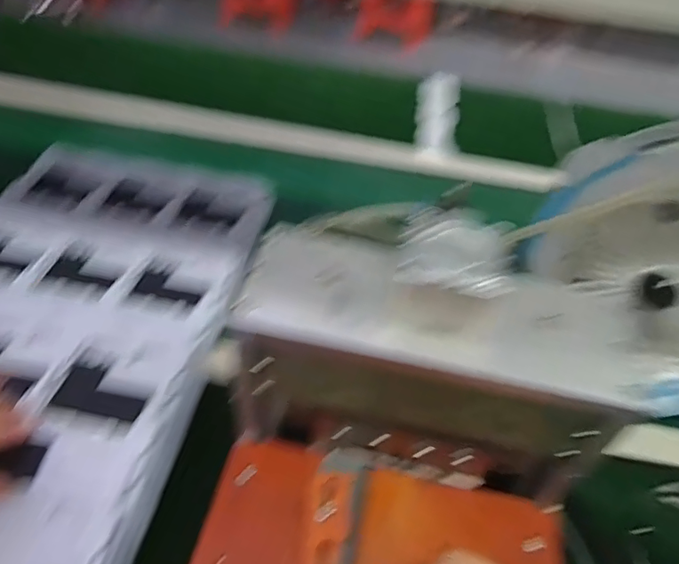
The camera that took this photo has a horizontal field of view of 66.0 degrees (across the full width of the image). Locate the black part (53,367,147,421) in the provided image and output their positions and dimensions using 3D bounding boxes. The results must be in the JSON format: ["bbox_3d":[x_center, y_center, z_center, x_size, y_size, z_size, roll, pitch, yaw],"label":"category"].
[{"bbox_3d":[-0.204,0.096,0.455,0.072,0.008,0.042,10,47,4],"label":"black part"}]

